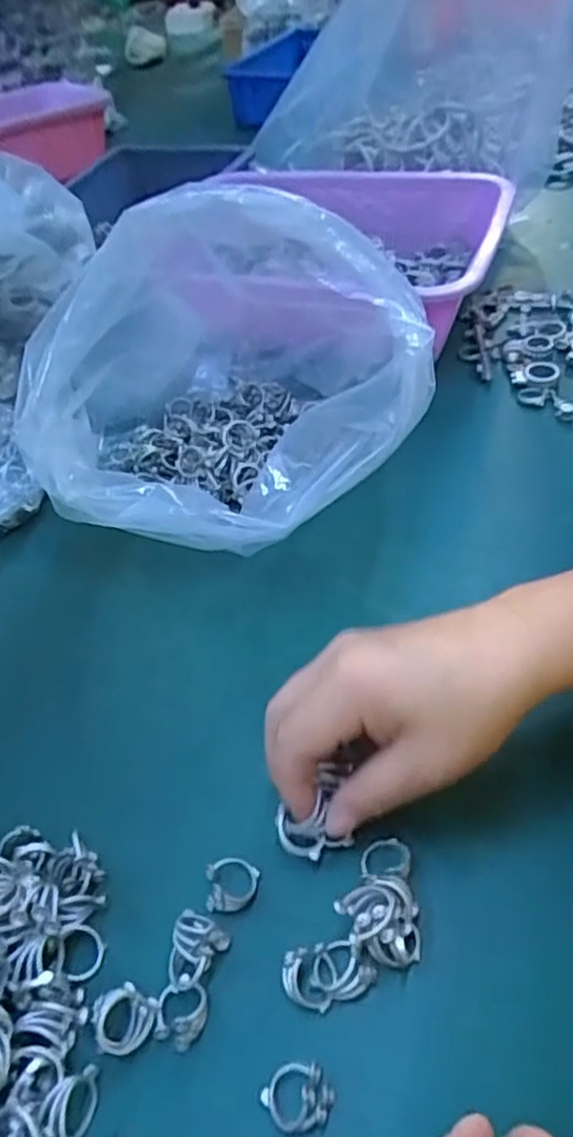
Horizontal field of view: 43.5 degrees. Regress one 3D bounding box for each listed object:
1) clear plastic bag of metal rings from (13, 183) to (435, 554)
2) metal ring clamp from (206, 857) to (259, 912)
[{"bbox_3d":[-0.060,-0.125,0.436,0.208,0.187,0.238,-21,49,-14],"label":"clear plastic bag of metal rings"},{"bbox_3d":[-0.024,0.137,0.313,0.022,0.007,0.022,1,48,6],"label":"metal ring clamp"}]

